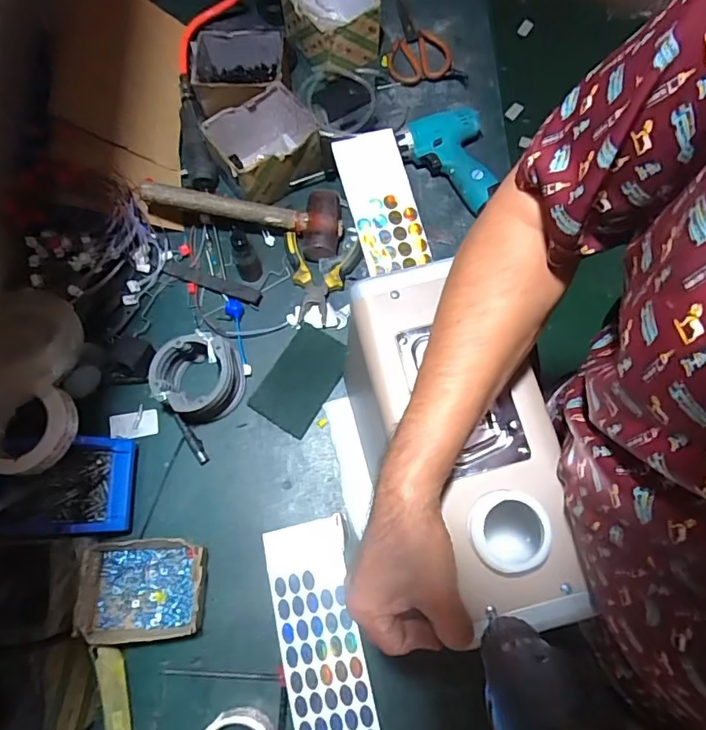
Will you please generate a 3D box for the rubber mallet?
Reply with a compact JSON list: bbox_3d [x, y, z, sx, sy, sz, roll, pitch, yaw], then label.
[{"bbox_3d":[-0.152,-0.224,0.720,0.283,0.051,0.106,7,73,-14],"label":"rubber mallet"}]

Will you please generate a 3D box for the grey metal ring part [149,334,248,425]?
[{"bbox_3d":[-0.204,0.016,0.669,0.108,0.074,0.103,-27,75,-6],"label":"grey metal ring part"}]

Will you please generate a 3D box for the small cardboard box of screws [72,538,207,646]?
[{"bbox_3d":[-0.248,0.268,0.606,0.140,0.060,0.108,-4,74,1],"label":"small cardboard box of screws"}]

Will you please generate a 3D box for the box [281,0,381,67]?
[{"bbox_3d":[-0.036,-0.572,0.835,0.146,0.105,0.161,-14,74,-2],"label":"box"}]

